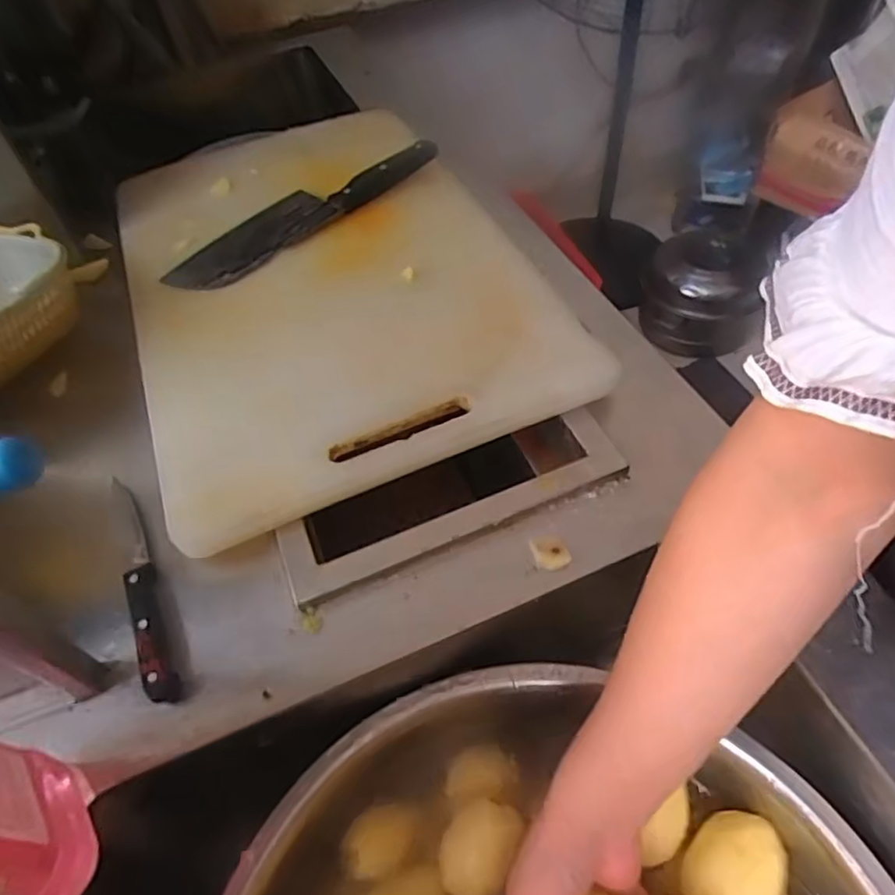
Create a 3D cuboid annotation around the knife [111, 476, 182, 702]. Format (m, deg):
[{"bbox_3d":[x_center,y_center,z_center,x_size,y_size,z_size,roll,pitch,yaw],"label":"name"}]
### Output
[{"bbox_3d":[-0.208,0.084,0.416,0.017,0.017,0.185,-24,54,-14],"label":"knife"}]

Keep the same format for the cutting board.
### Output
[{"bbox_3d":[-0.117,-0.183,0.582,0.343,0.032,0.524,-20,55,-11],"label":"cutting board"}]

